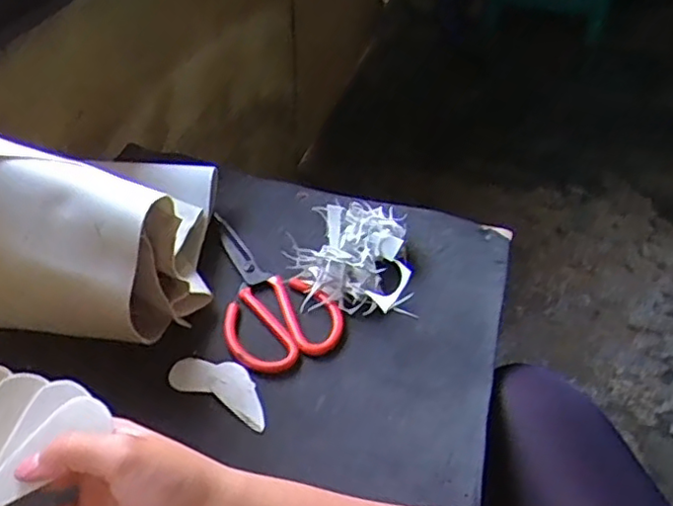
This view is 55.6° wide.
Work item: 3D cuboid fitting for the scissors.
[{"bbox_3d":[-0.067,0.025,0.601,0.101,0.013,0.201,-14,46,-16],"label":"scissors"}]

